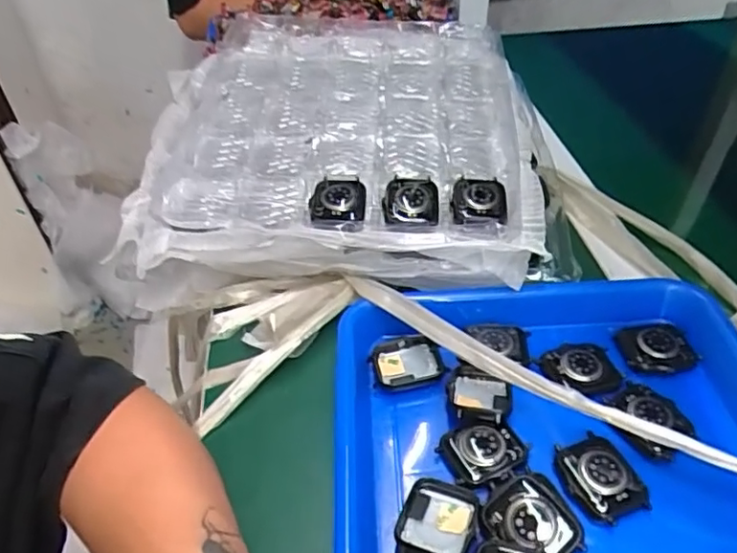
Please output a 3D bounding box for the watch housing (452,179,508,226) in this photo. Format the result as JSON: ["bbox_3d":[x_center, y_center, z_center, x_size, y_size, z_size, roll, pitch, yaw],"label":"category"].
[{"bbox_3d":[0.080,-0.055,0.422,0.038,0.010,0.049,4,42,9],"label":"watch housing"}]

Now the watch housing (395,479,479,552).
[{"bbox_3d":[0.036,0.127,0.306,0.038,0.012,0.043,9,43,15],"label":"watch housing"}]

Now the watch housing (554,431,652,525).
[{"bbox_3d":[0.124,0.109,0.320,0.036,0.014,0.046,-16,42,-13],"label":"watch housing"}]

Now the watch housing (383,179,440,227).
[{"bbox_3d":[0.031,-0.054,0.423,0.039,0.008,0.053,0,41,6],"label":"watch housing"}]

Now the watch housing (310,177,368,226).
[{"bbox_3d":[-0.021,-0.054,0.418,0.039,0.011,0.051,-3,41,1],"label":"watch housing"}]

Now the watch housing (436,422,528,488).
[{"bbox_3d":[0.065,0.099,0.334,0.043,0.013,0.034,-13,42,-10],"label":"watch housing"}]

